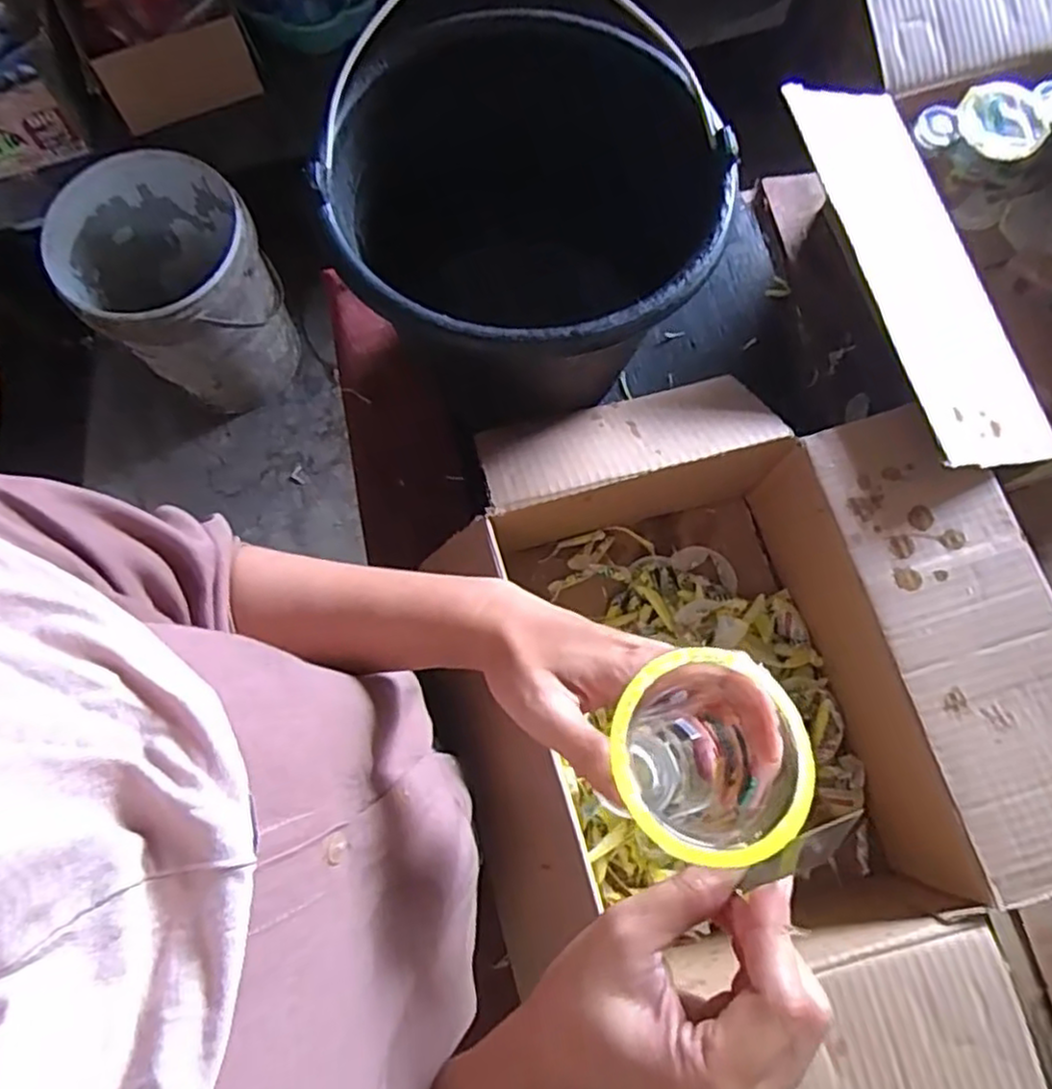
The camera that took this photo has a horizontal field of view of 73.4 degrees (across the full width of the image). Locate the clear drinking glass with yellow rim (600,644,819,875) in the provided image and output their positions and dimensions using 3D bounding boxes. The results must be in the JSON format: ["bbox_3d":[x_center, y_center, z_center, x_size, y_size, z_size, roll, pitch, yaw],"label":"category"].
[{"bbox_3d":[0.065,0.087,0.301,0.066,0.119,0.070,0,76,0],"label":"clear drinking glass with yellow rim"}]

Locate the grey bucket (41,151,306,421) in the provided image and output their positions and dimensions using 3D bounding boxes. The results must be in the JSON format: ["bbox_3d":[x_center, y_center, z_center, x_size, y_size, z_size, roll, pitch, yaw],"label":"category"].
[{"bbox_3d":[-0.588,-0.439,1.238,0.305,0.335,0.314,0,76,0],"label":"grey bucket"}]

